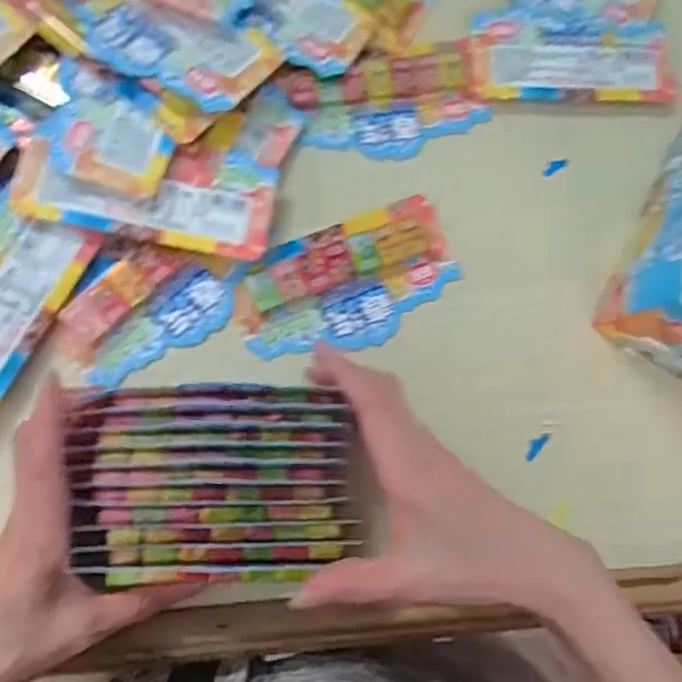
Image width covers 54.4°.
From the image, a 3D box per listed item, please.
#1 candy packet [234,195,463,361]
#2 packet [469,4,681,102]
[{"bbox_3d":[0.005,-0.035,0.419,0.139,0.014,0.075,-23,87,-9],"label":"candy packet"},{"bbox_3d":[0.161,-0.198,0.457,0.146,0.009,0.068,-2,81,-8],"label":"packet"}]

